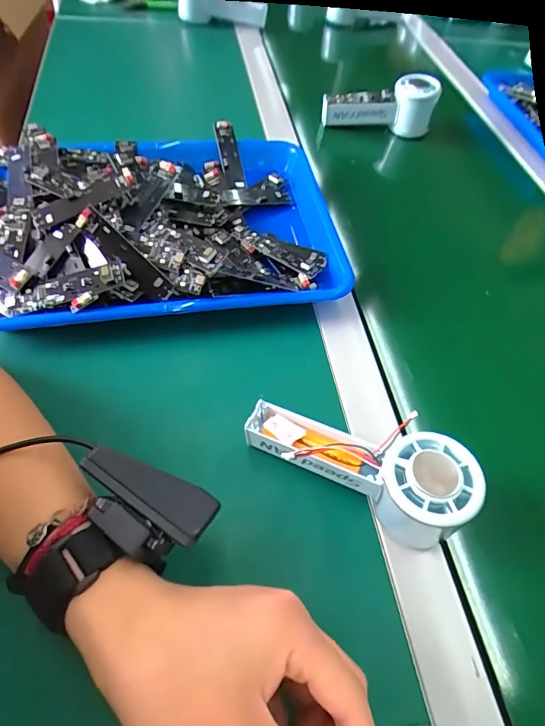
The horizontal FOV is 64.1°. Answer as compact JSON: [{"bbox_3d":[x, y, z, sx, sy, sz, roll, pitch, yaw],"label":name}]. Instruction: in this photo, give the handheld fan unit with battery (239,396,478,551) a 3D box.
[{"bbox_3d":[0.056,0.059,0.289,0.147,0.057,0.053,29,58,14],"label":"handheld fan unit with battery"}]

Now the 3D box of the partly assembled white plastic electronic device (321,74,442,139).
[{"bbox_3d":[0.147,-0.353,0.603,0.152,0.062,0.045,1,57,3],"label":"partly assembled white plastic electronic device"}]

